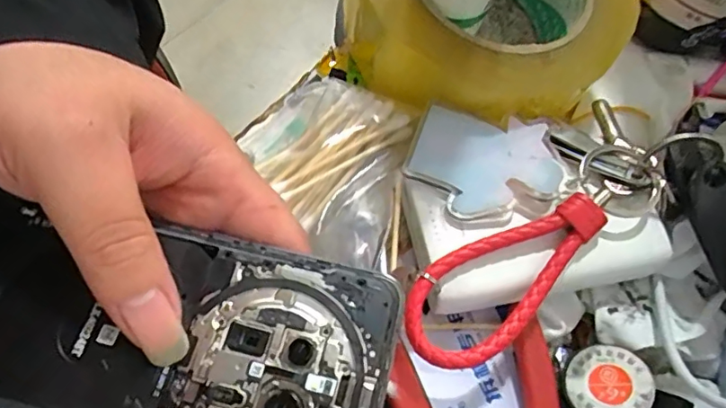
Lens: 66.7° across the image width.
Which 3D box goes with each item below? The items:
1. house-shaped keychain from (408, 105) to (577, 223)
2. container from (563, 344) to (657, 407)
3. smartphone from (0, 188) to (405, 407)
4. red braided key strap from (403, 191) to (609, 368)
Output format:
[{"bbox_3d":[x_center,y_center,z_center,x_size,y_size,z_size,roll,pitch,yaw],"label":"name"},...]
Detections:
[{"bbox_3d":[0.050,-0.015,0.219,0.062,0.004,0.044,13,74,3],"label":"house-shaped keychain"},{"bbox_3d":[0.092,0.068,0.207,0.030,0.007,0.030,-10,50,12],"label":"container"},{"bbox_3d":[-0.072,0.040,0.161,0.157,0.005,0.073,12,66,5],"label":"smartphone"},{"bbox_3d":[0.053,0.026,0.203,0.086,0.010,0.037,-33,80,-17],"label":"red braided key strap"}]

